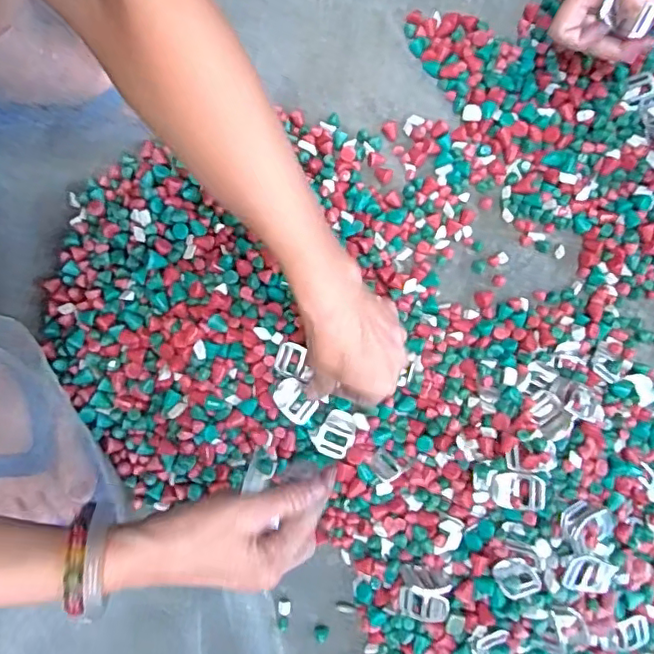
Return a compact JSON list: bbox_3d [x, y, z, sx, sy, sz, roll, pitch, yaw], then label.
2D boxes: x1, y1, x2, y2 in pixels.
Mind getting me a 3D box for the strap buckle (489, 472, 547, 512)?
[{"bbox_3d":[0.148,0.127,0.433,0.040,0.010,0.027,0,85,20],"label":"strap buckle"}]

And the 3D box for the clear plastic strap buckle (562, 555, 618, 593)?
[{"bbox_3d":[0.195,0.184,0.414,0.036,0.010,0.026,19,83,1],"label":"clear plastic strap buckle"}]

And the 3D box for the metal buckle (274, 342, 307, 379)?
[{"bbox_3d":[-0.031,0.027,0.462,0.023,0.005,0.028,18,106,10],"label":"metal buckle"}]

